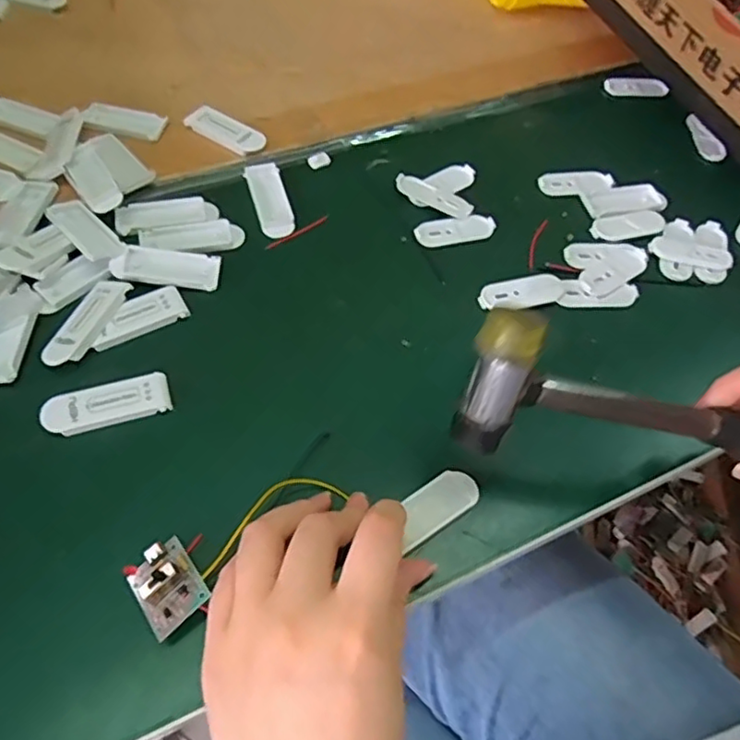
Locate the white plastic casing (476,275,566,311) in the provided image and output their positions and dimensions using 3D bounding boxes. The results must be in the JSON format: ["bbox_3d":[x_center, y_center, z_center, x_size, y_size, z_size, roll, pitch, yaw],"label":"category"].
[{"bbox_3d":[0.087,-0.044,0.356,0.048,0.007,0.018,-8,59,-10],"label":"white plastic casing"}]

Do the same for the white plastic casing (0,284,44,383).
[{"bbox_3d":[-0.183,-0.019,0.314,0.023,0.004,0.056,2,58,-4],"label":"white plastic casing"}]

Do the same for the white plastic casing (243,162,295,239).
[{"bbox_3d":[-0.061,-0.106,0.380,0.020,0.004,0.059,-15,61,-14],"label":"white plastic casing"}]

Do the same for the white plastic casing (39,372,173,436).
[{"bbox_3d":[-0.126,0.016,0.298,0.057,0.004,0.020,-14,60,-14],"label":"white plastic casing"}]

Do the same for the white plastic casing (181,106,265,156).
[{"bbox_3d":[-0.093,-0.155,0.403,0.053,0.007,0.023,28,60,12],"label":"white plastic casing"}]

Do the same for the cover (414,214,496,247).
[{"bbox_3d":[0.053,-0.086,0.381,0.050,0.004,0.019,-10,59,-11],"label":"cover"}]

